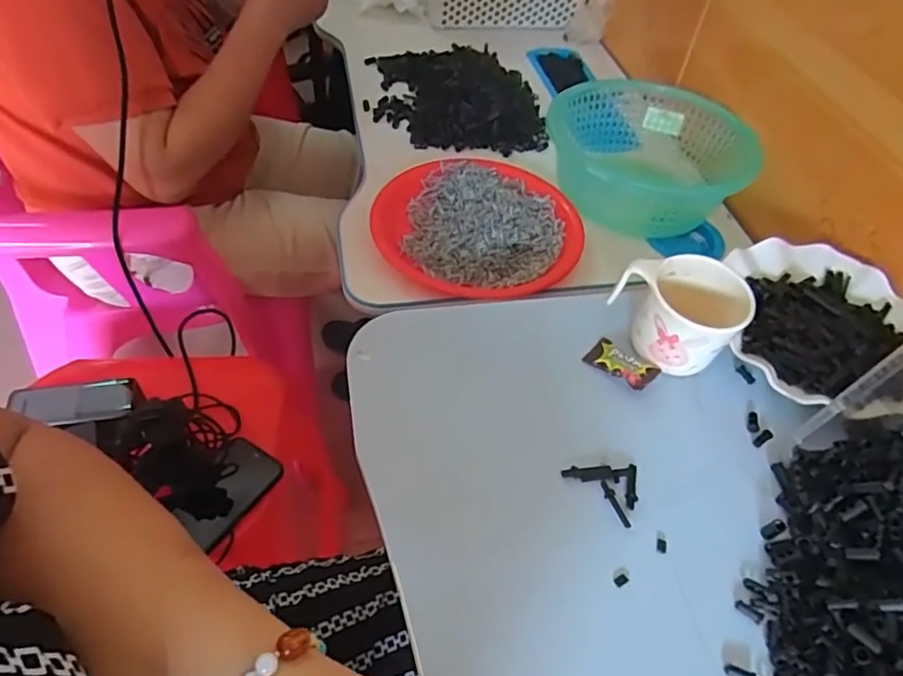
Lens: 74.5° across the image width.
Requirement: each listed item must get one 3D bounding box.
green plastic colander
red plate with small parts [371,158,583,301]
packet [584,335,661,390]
[{"bbox_3d":[0.230,-0.218,0.710,0.198,0.099,0.193,1,51,-5],"label":"green plastic colander"},{"bbox_3d":[0.031,-0.128,0.660,0.217,0.036,0.228,3,50,-3],"label":"red plate with small parts"},{"bbox_3d":[0.136,0.019,0.471,0.054,0.011,0.029,33,55,20],"label":"packet"}]

